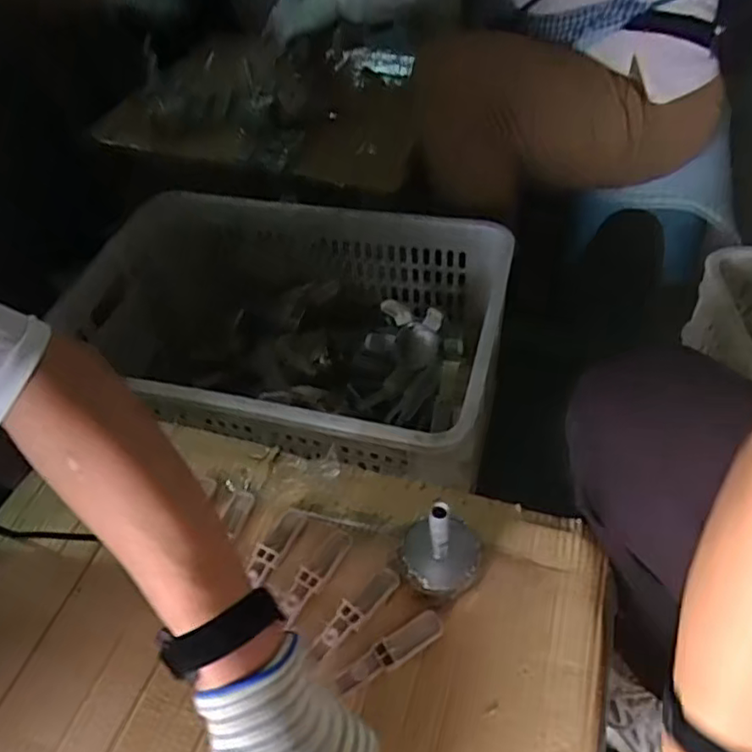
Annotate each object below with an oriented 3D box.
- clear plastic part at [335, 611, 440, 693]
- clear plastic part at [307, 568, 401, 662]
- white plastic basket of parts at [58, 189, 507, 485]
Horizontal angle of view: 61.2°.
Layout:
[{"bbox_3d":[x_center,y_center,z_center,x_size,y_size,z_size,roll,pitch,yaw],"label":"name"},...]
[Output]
[{"bbox_3d":[0.012,0.204,0.470,0.085,0.009,0.022,-26,52,-16],"label":"clear plastic part"},{"bbox_3d":[-0.016,0.182,0.492,0.082,0.015,0.019,-37,56,-23],"label":"clear plastic part"},{"bbox_3d":[-0.132,-0.054,0.858,0.589,0.206,0.375,13,52,16],"label":"white plastic basket of parts"}]

